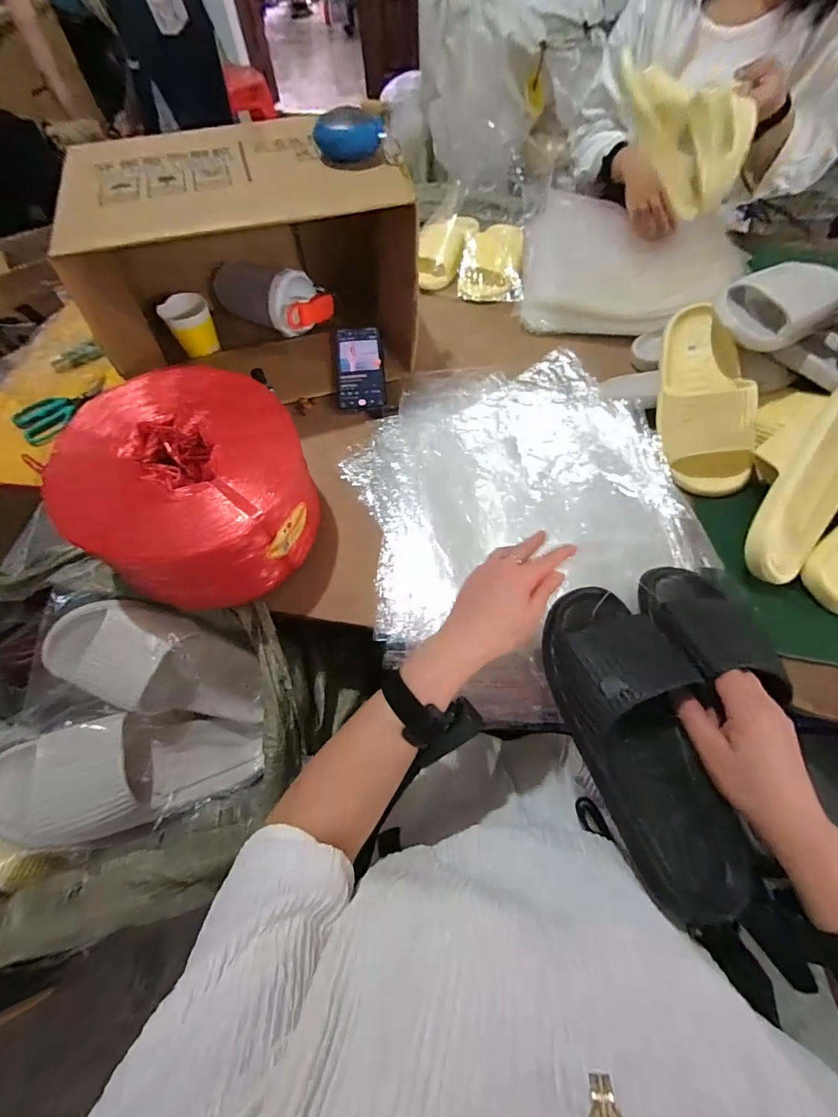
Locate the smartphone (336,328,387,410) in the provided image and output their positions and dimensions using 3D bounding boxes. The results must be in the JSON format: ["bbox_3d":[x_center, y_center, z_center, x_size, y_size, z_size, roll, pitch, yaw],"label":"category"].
[{"bbox_3d":[-0.093,-0.302,0.694,0.072,0.009,0.152,-6,71,-2],"label":"smartphone"}]

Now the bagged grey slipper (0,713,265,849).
[{"bbox_3d":[-0.303,0.232,0.479,0.260,0.072,0.106,7,52,-39],"label":"bagged grey slipper"}]

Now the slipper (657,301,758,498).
[{"bbox_3d":[0.367,-0.206,0.561,0.094,0.073,0.242,-3,82,1],"label":"slipper"}]

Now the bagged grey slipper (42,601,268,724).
[{"bbox_3d":[-0.292,0.123,0.510,0.243,0.067,0.108,25,61,-18],"label":"bagged grey slipper"}]

